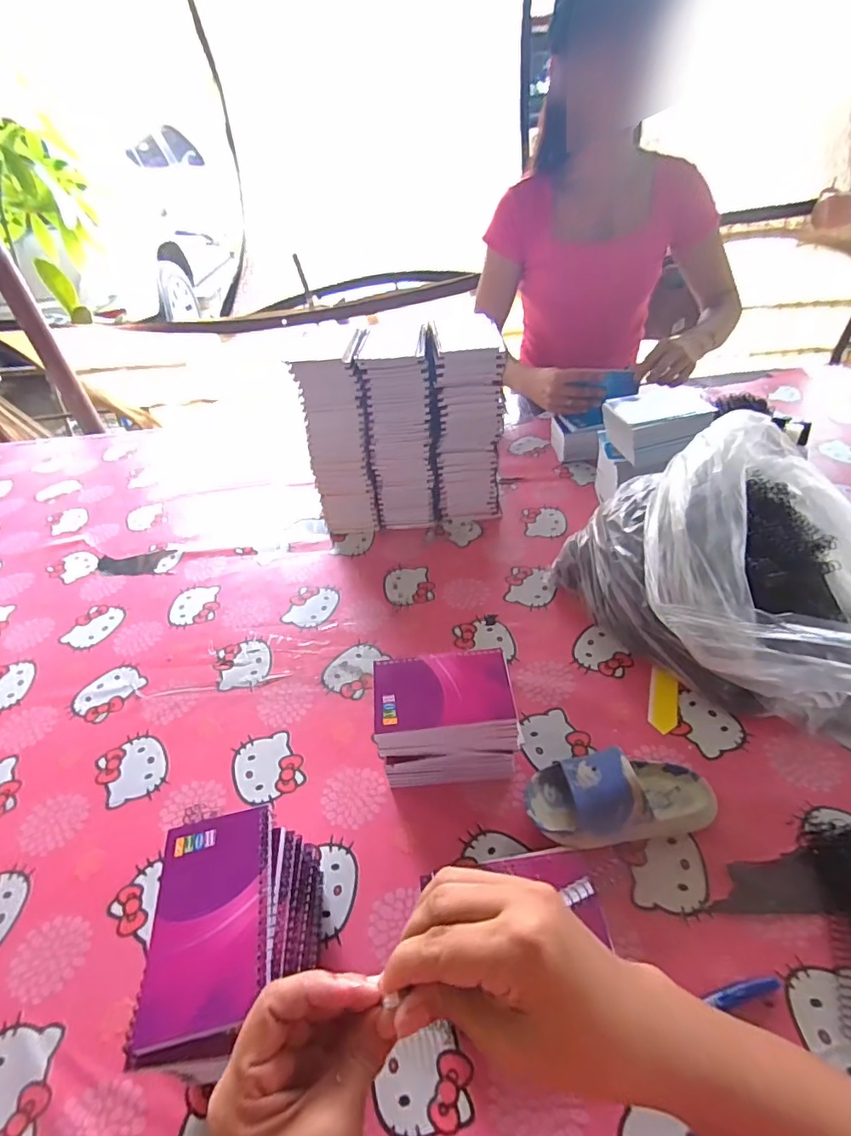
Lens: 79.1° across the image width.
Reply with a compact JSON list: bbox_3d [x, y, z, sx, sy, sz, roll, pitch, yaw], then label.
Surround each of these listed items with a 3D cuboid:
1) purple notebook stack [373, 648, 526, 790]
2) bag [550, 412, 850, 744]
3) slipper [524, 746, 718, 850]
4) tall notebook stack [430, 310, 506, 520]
[{"bbox_3d":[0.024,0.161,0.524,0.136,0.121,0.091,-7,42,1],"label":"purple notebook stack"},{"bbox_3d":[0.362,-0.002,0.587,0.386,0.210,0.316,1,43,10],"label":"bag"},{"bbox_3d":[0.184,0.215,0.484,0.171,0.069,0.082,-6,42,2],"label":"slipper"},{"bbox_3d":[0.066,-0.232,0.823,0.101,0.290,0.125,-4,42,5],"label":"tall notebook stack"}]

